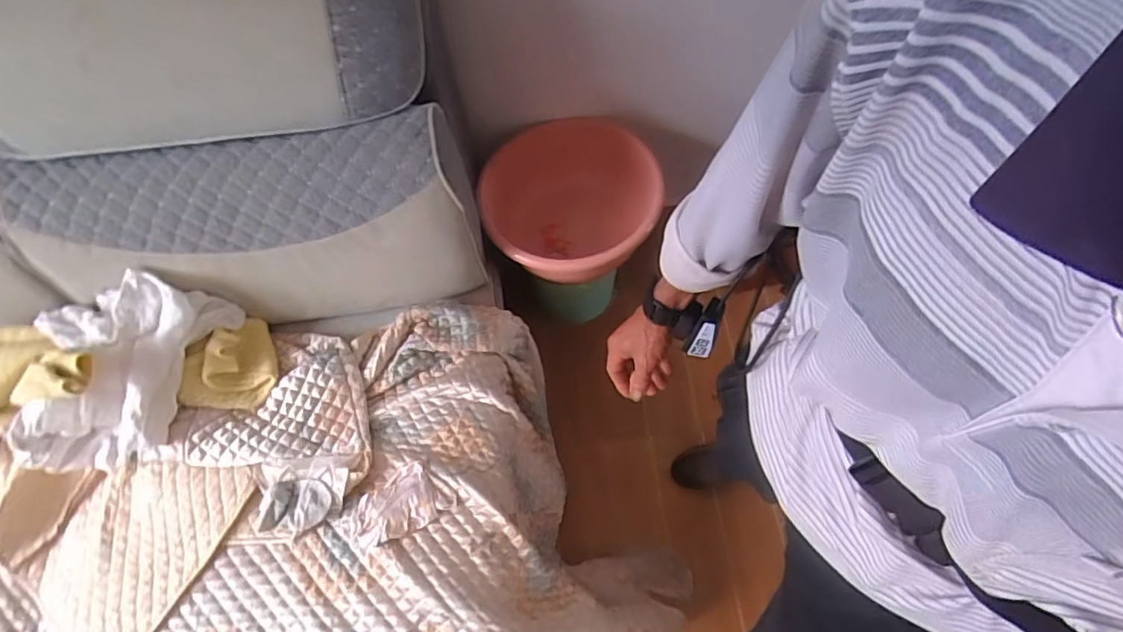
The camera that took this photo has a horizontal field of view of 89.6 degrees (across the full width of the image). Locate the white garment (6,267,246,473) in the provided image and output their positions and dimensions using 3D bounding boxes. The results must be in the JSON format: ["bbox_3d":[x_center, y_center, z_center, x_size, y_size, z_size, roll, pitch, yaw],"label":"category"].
[{"bbox_3d":[-0.737,0.091,0.954,0.290,0.124,0.275,-9,61,-1],"label":"white garment"}]

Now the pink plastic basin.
[{"bbox_3d":[0.026,-0.225,1.224,0.365,0.191,0.328,-13,62,-3],"label":"pink plastic basin"}]

